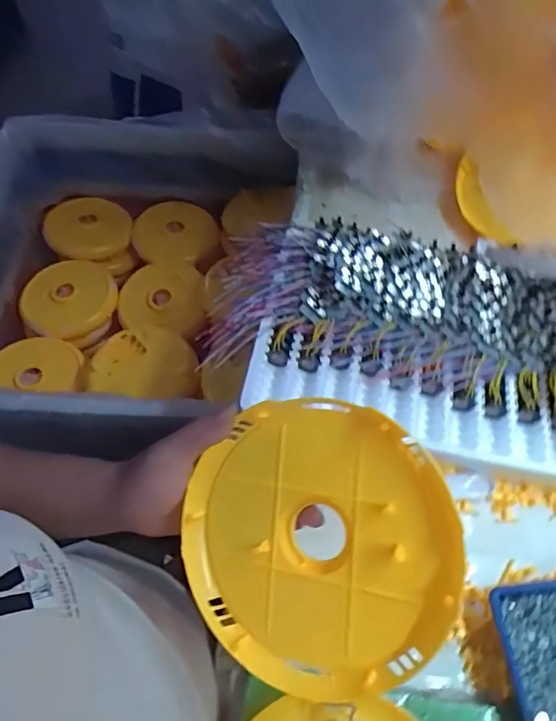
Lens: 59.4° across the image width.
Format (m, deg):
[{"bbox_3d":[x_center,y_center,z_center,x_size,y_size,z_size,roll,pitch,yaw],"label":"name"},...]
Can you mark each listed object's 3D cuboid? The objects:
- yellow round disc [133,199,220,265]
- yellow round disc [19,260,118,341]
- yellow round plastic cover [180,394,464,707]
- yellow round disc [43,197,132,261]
[{"bbox_3d":[-0.219,-0.273,1.048,0.179,0.034,0.182,-3,60,5],"label":"yellow round disc"},{"bbox_3d":[-0.408,-0.123,0.953,0.170,0.041,0.174,0,61,-1],"label":"yellow round disc"},{"bbox_3d":[0.022,0.118,0.320,0.177,0.014,0.181,-3,83,21],"label":"yellow round plastic cover"},{"bbox_3d":[-0.400,-0.280,1.034,0.167,0.027,0.152,0,63,-20],"label":"yellow round disc"}]

